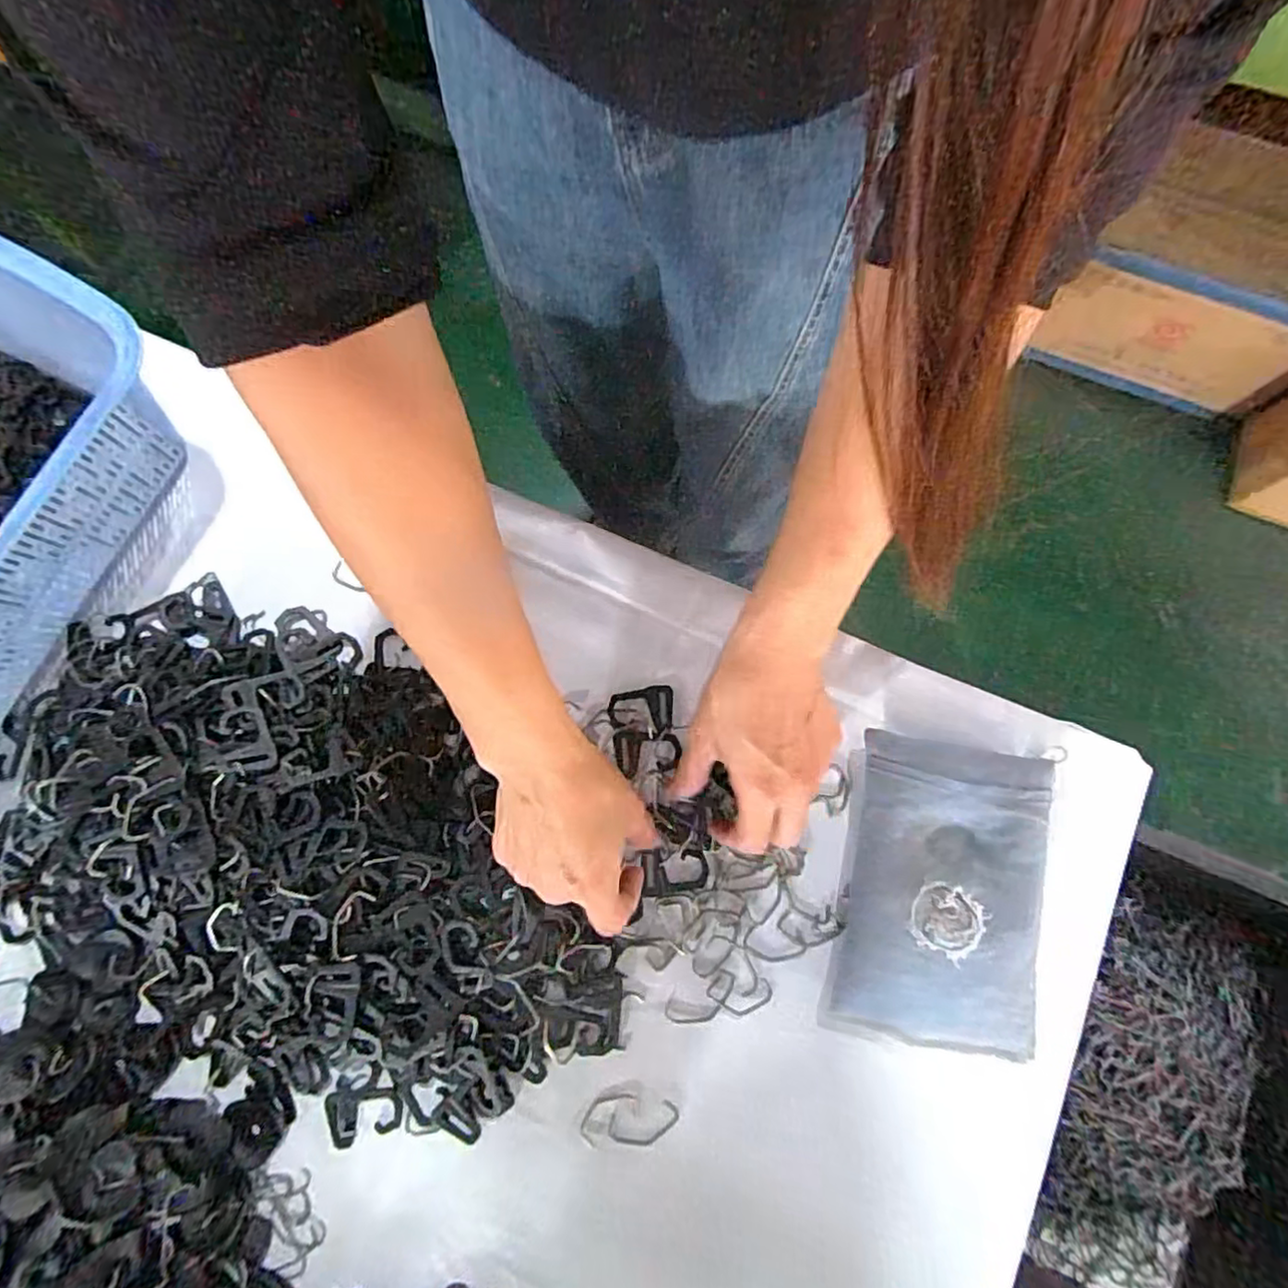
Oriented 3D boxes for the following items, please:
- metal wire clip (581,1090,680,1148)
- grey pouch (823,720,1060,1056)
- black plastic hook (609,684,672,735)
[{"bbox_3d":[-0.009,0.276,0.376,0.056,0.004,0.027,-1,79,1],"label":"metal wire clip"},{"bbox_3d":[0.174,0.143,0.376,0.113,0.031,0.171,11,79,3],"label":"grey pouch"},{"bbox_3d":[-0.002,0.042,0.423,0.042,0.004,0.031,4,79,2],"label":"black plastic hook"}]

